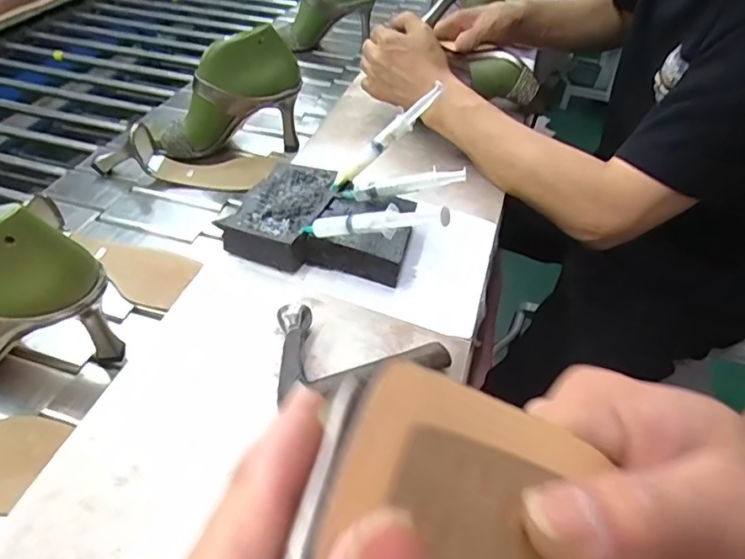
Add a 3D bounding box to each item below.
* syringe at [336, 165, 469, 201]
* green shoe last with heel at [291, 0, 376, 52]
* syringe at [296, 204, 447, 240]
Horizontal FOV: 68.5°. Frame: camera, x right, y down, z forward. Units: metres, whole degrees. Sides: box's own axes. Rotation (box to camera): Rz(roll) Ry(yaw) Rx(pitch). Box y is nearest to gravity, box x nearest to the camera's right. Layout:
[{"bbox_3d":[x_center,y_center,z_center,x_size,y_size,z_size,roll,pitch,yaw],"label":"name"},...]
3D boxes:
[{"bbox_3d":[0.029,-0.091,0.523,0.119,0.018,0.014,-7,41,13],"label":"syringe"},{"bbox_3d":[-0.071,-0.502,1.009,0.147,0.169,0.066,-5,44,-9],"label":"green shoe last with heel"},{"bbox_3d":[-0.002,-0.047,0.450,0.147,0.018,0.016,-1,34,36],"label":"syringe"}]

